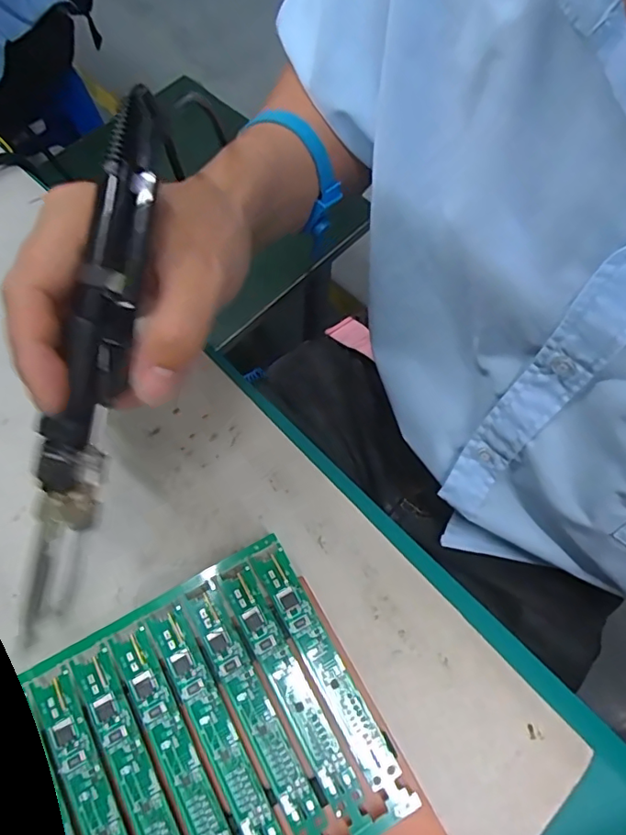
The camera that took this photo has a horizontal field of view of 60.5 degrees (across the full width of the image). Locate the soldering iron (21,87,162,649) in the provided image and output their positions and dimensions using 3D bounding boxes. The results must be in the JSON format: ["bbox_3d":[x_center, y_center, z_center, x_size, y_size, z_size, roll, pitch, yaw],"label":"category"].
[{"bbox_3d":[-0.082,-0.020,0.203,0.023,0.015,0.203,12,91,3],"label":"soldering iron"}]

